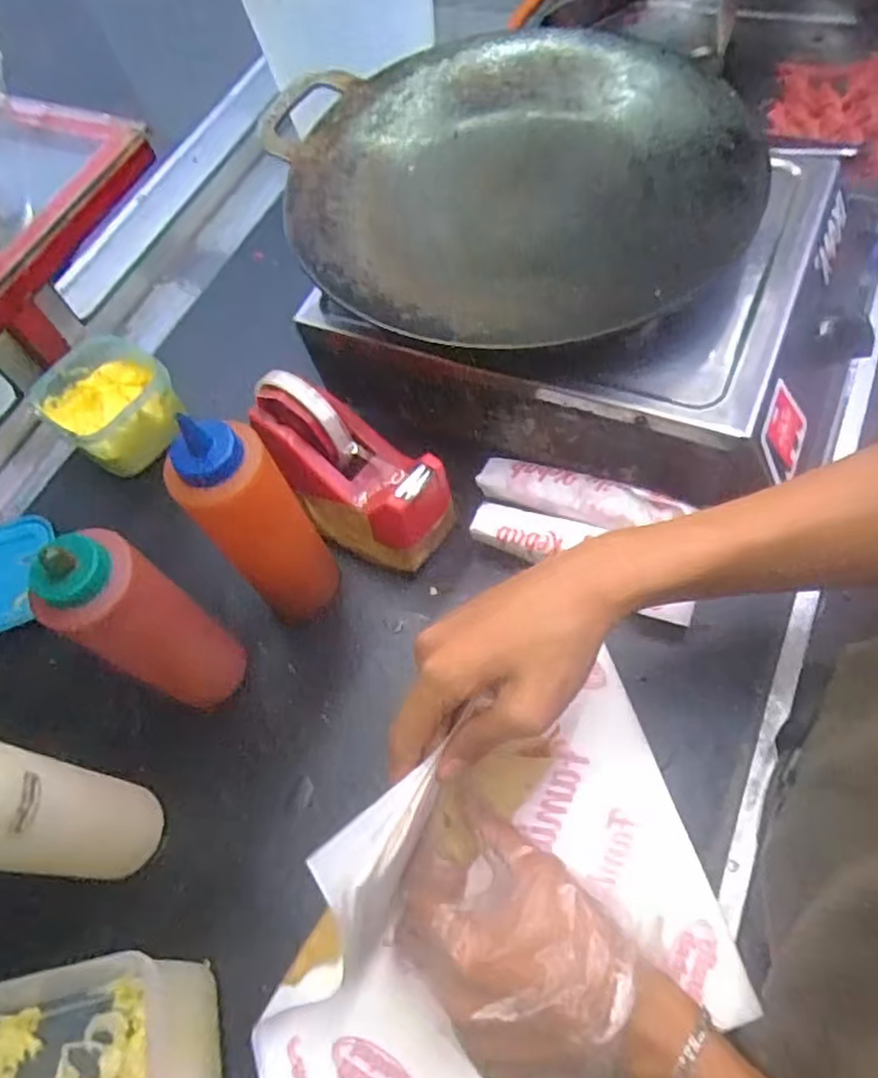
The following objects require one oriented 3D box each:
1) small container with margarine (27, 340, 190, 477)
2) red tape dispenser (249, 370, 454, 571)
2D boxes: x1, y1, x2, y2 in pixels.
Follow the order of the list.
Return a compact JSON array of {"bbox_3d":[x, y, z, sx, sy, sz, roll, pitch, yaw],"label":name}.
[{"bbox_3d":[-0.291,-0.117,0.637,0.117,0.068,0.102,39,72,25],"label":"small container with margarine"},{"bbox_3d":[-0.065,-0.047,0.528,0.153,0.120,0.072,30,69,22],"label":"red tape dispenser"}]

